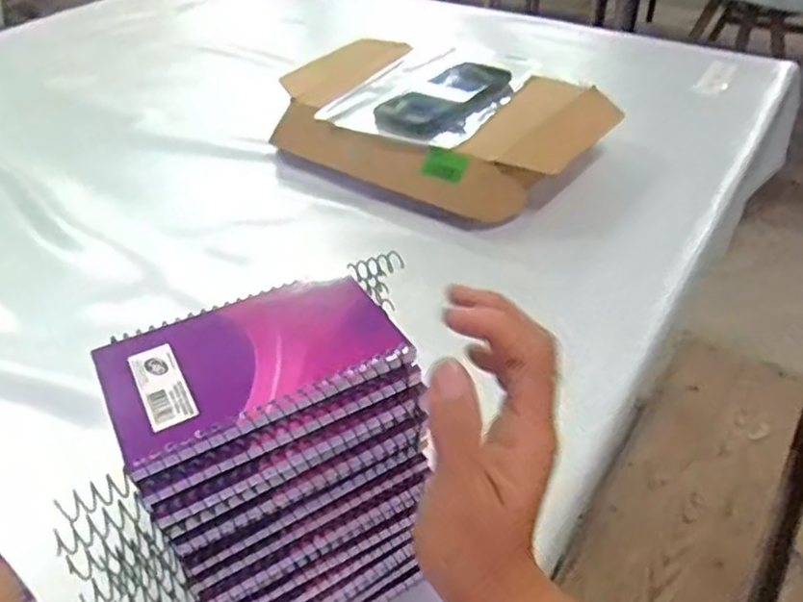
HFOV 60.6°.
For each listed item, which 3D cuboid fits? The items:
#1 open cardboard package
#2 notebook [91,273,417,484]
[{"bbox_3d":[0.056,-0.201,0.789,0.315,0.084,0.261,27,47,30],"label":"open cardboard package"},{"bbox_3d":[-0.069,0.024,0.316,0.127,0.008,0.084,-21,43,-22],"label":"notebook"}]

